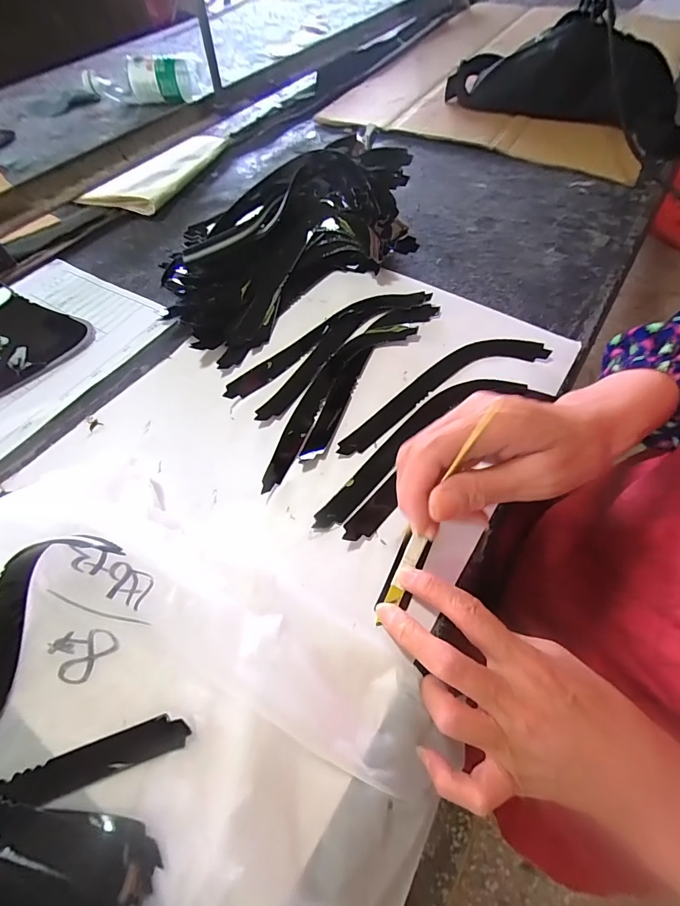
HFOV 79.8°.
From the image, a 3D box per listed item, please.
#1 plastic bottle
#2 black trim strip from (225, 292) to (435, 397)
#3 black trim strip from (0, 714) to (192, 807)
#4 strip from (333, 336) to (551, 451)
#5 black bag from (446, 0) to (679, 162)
[{"bbox_3d":[-0.383,-0.724,0.791,0.244,0.068,0.067,14,57,13],"label":"plastic bottle"},{"bbox_3d":[-0.012,-0.114,0.382,0.208,0.011,0.041,-29,60,-15],"label":"black trim strip"},{"bbox_3d":[-0.130,0.161,0.211,0.103,0.008,0.018,-18,58,-8],"label":"black trim strip"},{"bbox_3d":[0.083,-0.058,0.346,0.204,0.006,0.044,-27,60,-13],"label":"strip"},{"bbox_3d":[0.321,-0.517,0.545,0.351,0.141,0.146,25,62,18],"label":"black bag"}]

